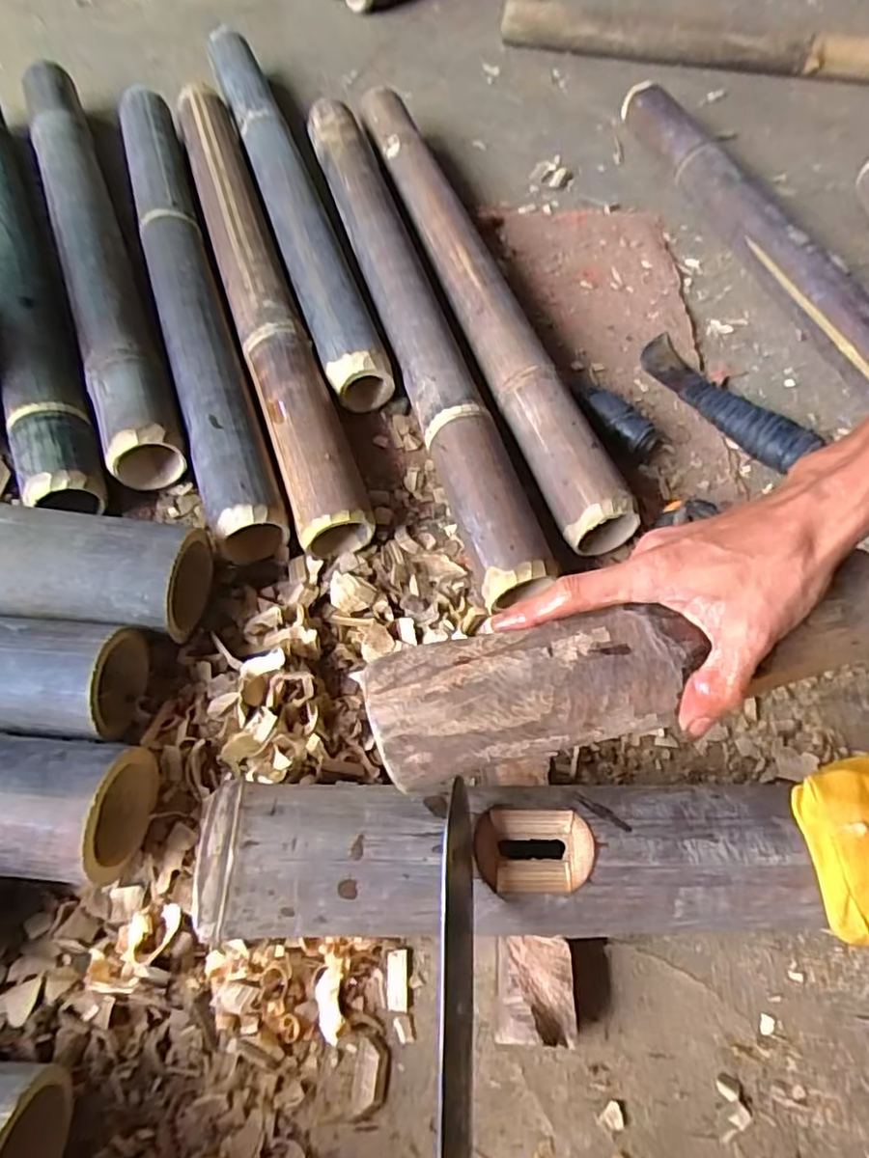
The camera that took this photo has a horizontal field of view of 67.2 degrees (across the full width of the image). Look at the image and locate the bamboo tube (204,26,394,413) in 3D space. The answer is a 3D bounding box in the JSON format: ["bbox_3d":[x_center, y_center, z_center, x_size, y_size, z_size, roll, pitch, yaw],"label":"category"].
[{"bbox_3d":[-0.174,-0.470,0.740,0.067,0.054,0.705,-16,64,-11],"label":"bamboo tube"}]

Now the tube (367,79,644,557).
[{"bbox_3d":[0.033,-0.302,0.660,0.060,0.070,0.657,-15,64,-10],"label":"tube"}]

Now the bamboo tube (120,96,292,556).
[{"bbox_3d":[-0.250,-0.308,0.645,0.061,0.046,0.681,-16,64,-11],"label":"bamboo tube"}]

